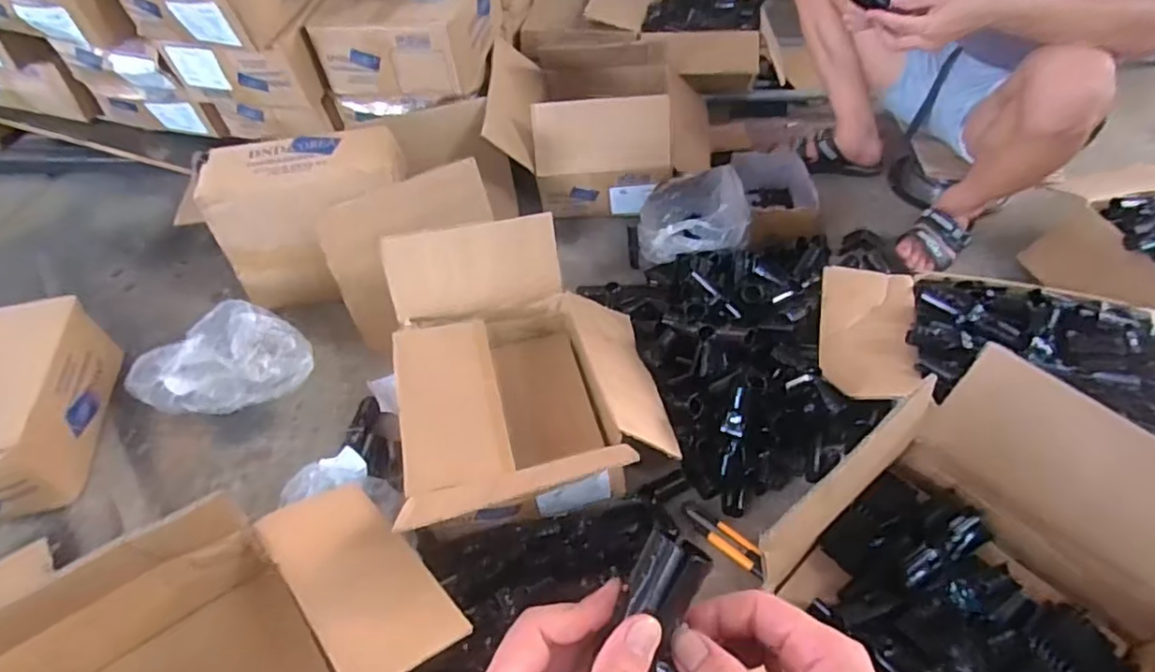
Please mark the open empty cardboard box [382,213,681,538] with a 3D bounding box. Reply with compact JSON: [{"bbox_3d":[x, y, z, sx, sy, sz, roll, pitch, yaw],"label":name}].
[{"bbox_3d":[-0.065,0.064,0.884,0.347,0.223,0.438,-12,47,-9],"label":"open empty cardboard box"}]

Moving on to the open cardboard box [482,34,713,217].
[{"bbox_3d":[0.056,-0.432,1.355,0.442,0.226,0.320,2,47,4],"label":"open cardboard box"}]

